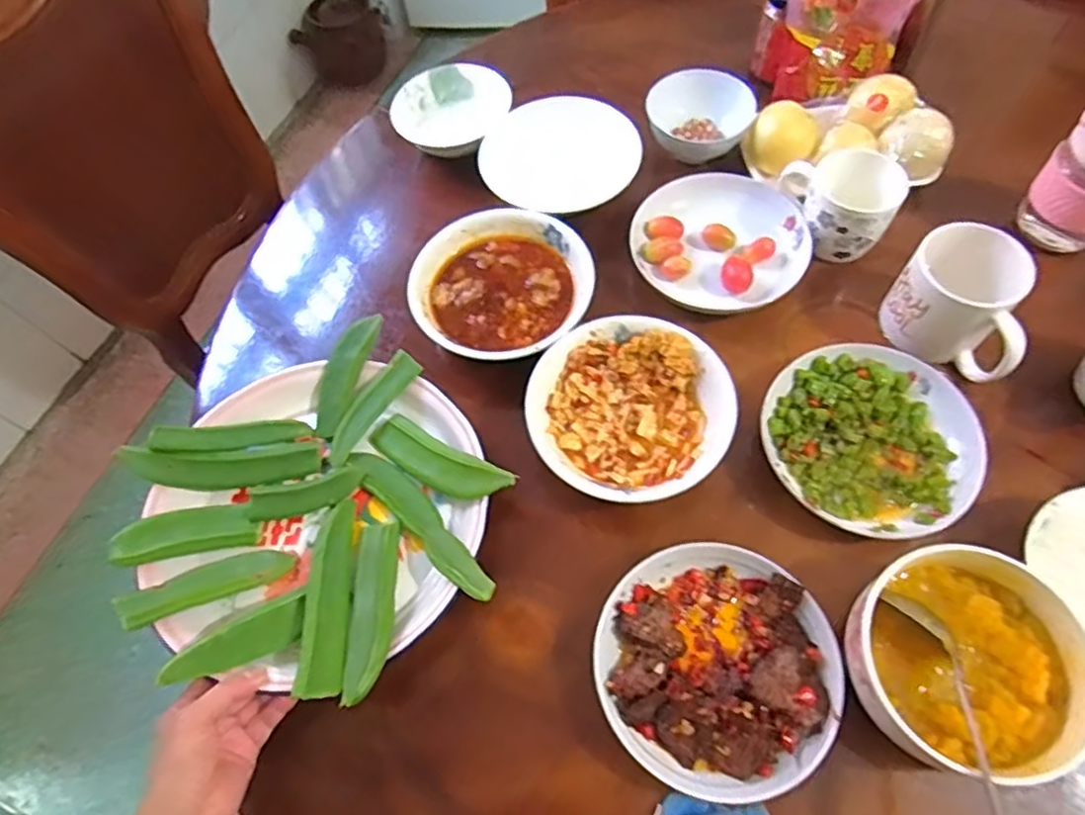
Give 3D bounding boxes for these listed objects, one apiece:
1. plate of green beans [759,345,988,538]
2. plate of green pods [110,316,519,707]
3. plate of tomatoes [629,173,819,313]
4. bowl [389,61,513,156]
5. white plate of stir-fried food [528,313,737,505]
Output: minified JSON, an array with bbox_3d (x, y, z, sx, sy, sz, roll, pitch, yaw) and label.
[{"bbox_3d":[0.286,0.025,0.579,0.167,0.037,0.173,-2,63,4],"label":"plate of green beans"},{"bbox_3d":[-0.194,0.089,0.570,0.289,0.057,0.292,1,62,-1],"label":"plate of green pods"},{"bbox_3d":[0.183,-0.171,0.690,0.175,0.041,0.158,11,65,10],"label":"plate of tomatoes"},{"bbox_3d":[-0.108,-0.359,0.795,0.139,0.037,0.137,-2,63,4],"label":"bowl"},{"bbox_3d":[0.077,0.001,0.588,0.169,0.041,0.169,-2,63,4],"label":"white plate of stir-fried food"}]

